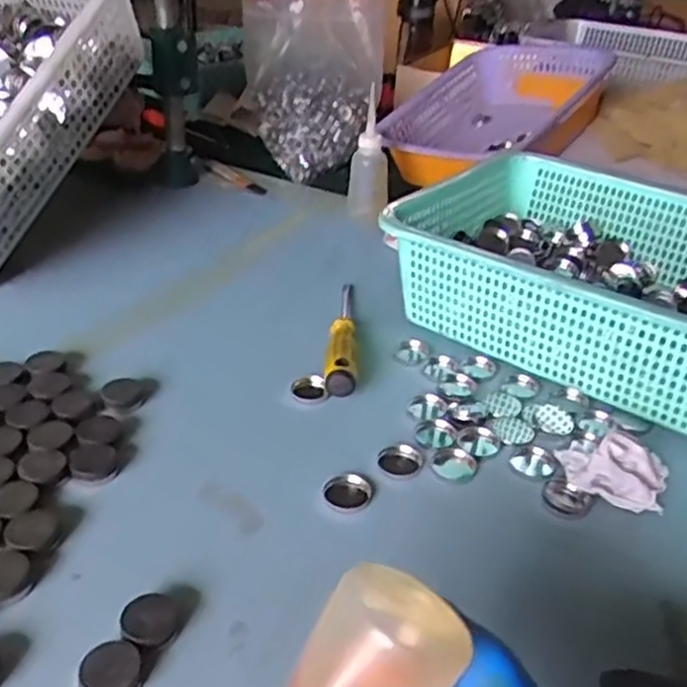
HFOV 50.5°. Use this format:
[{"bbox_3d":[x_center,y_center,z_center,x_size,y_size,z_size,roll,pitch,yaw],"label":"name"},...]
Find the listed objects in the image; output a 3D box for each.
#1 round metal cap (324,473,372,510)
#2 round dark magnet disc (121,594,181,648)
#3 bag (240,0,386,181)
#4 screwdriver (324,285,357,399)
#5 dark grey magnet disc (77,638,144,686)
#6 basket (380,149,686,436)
[{"bbox_3d":[0.003,0.108,0.527,0.034,0.008,0.031,3,32,-2],"label":"round metal cap"},{"bbox_3d":[-0.112,0.161,0.421,0.033,0.009,0.033,15,29,-8],"label":"round dark magnet disc"},{"bbox_3d":[-0.044,-0.375,1.056,0.201,0.223,0.183,1,32,-5],"label":"bag"},{"bbox_3d":[-0.002,-0.016,0.691,0.027,0.031,0.195,3,32,-2],"label":"screwdriver"},{"bbox_3d":[-0.126,0.179,0.395,0.032,0.013,0.032,3,32,-2],"label":"dark grey magnet disc"},{"bbox_3d":[0.249,-0.055,0.688,0.412,0.121,0.287,25,37,29],"label":"basket"}]

